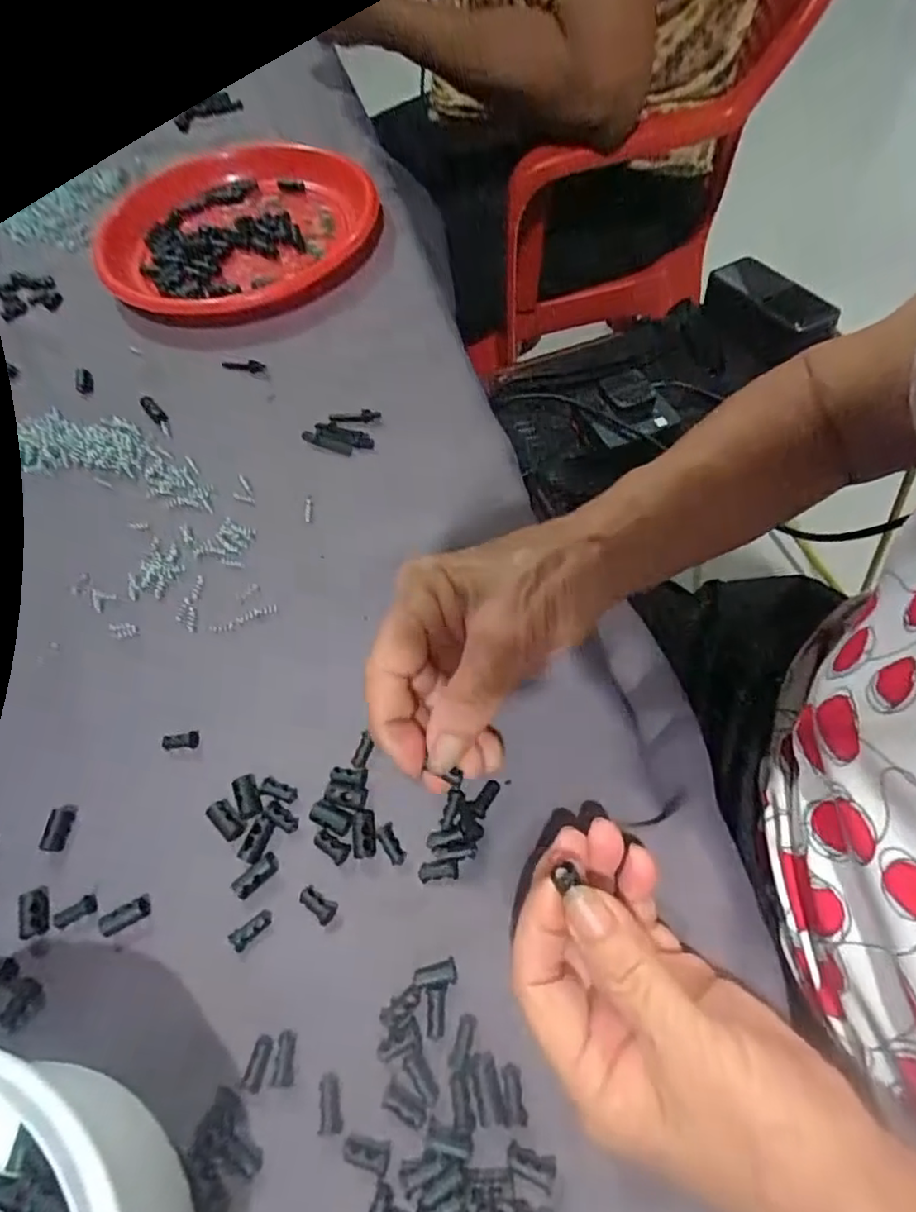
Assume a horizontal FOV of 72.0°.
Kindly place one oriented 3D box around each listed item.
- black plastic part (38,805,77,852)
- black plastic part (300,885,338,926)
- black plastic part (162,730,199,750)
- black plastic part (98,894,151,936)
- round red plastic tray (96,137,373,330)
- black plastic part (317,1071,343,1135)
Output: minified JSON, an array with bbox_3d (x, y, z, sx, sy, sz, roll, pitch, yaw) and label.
[{"bbox_3d":[-0.185,0.102,0.291,0.010,0.007,0.020,5,60,6],"label":"black plastic part"},{"bbox_3d":[-0.059,0.126,0.266,0.017,0.004,0.009,32,66,20],"label":"black plastic part"},{"bbox_3d":[-0.136,0.065,0.309,0.017,0.004,0.009,-3,59,2],"label":"black plastic part"},{"bbox_3d":[-0.143,0.133,0.270,0.021,0.005,0.009,-27,61,-12],"label":"black plastic part"},{"bbox_3d":[-0.179,-0.308,0.513,0.220,0.034,0.234,-2,59,3],"label":"round red plastic tray"},{"bbox_3d":[-0.047,0.183,0.231,0.008,0.004,0.018,-9,59,-2],"label":"black plastic part"}]

